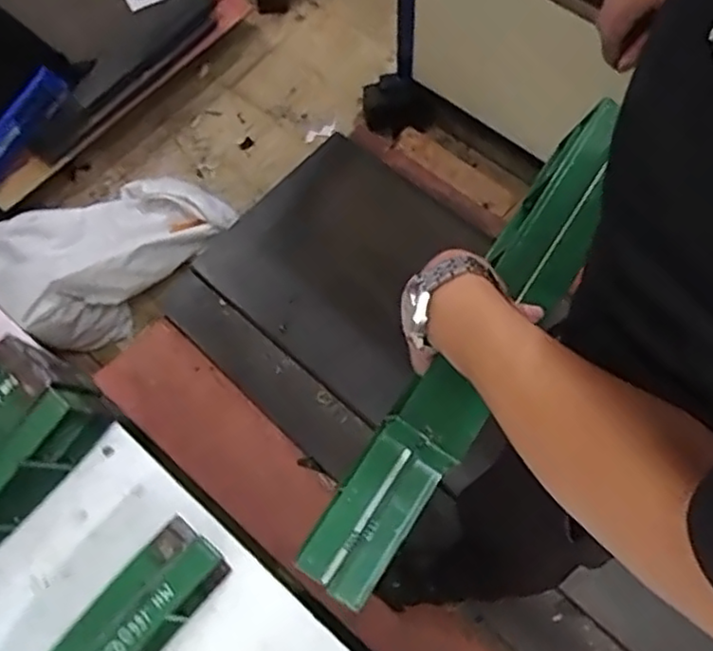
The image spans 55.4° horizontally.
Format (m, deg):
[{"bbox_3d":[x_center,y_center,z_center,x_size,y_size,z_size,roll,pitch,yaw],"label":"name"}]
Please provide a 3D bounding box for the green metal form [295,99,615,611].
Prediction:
[{"bbox_3d":[0.102,0.019,0.576,0.069,0.032,0.466,31,86,16],"label":"green metal form"}]

